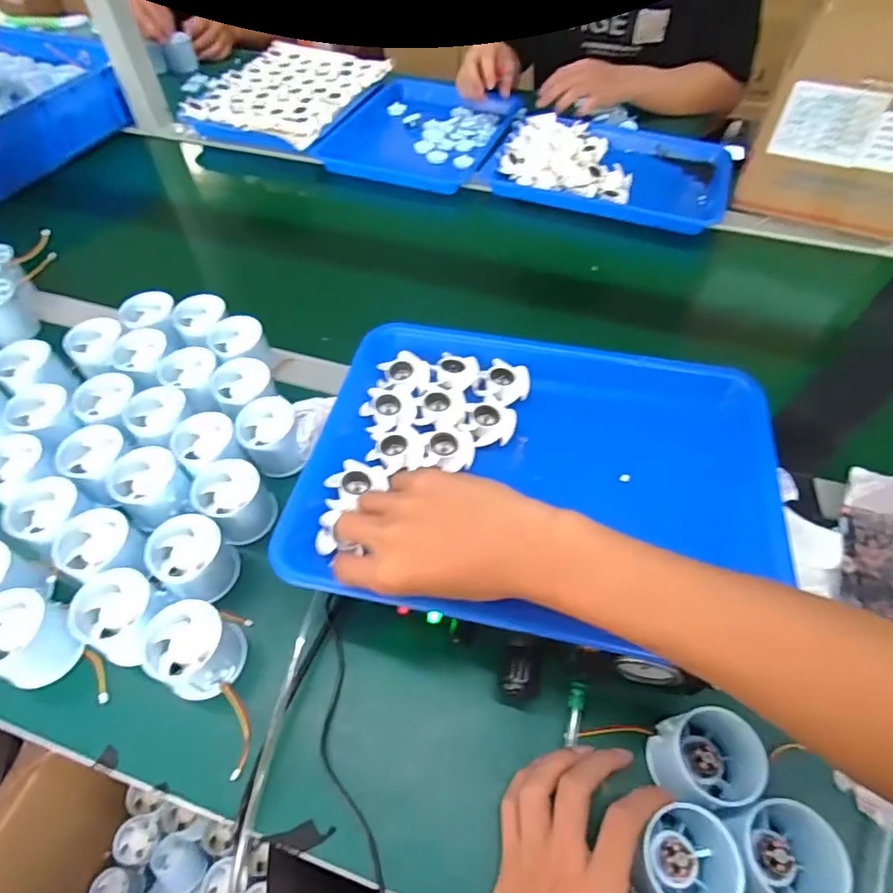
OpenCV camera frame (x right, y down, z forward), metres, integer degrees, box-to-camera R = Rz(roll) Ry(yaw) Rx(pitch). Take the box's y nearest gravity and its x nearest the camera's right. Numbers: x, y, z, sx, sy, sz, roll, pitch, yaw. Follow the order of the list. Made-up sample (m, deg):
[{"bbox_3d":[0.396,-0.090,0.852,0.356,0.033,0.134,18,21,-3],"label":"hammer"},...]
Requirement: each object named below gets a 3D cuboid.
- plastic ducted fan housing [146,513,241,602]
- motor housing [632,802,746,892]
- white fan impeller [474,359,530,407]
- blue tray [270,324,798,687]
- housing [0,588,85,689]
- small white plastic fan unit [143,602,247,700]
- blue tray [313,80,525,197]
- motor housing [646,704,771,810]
[{"bbox_3d":[-0.194,0.087,0.412,0.055,0.045,0.053,0,53,0],"label":"plastic ducted fan housing"},{"bbox_3d":[0.139,0.236,0.307,0.050,0.048,0.053,0,53,0],"label":"motor housing"},{"bbox_3d":[0.049,-0.052,0.456,0.044,0.016,0.041,4,53,3],"label":"white fan impeller"},{"bbox_3d":[0.069,0.013,0.408,0.336,0.041,0.263,11,53,9],"label":"blue tray"},{"bbox_3d":[-0.297,0.136,0.380,0.055,0.051,0.051,17,55,13],"label":"housing"},{"bbox_3d":[-0.175,0.144,0.377,0.050,0.050,0.054,0,53,0],"label":"small white plastic fan unit"},{"bbox_3d":[-0.033,-0.523,0.891,0.247,0.029,0.335,15,54,12],"label":"blue tray"},{"bbox_3d":[0.169,0.196,0.340,0.065,0.041,0.053,-17,54,-12],"label":"motor housing"}]

